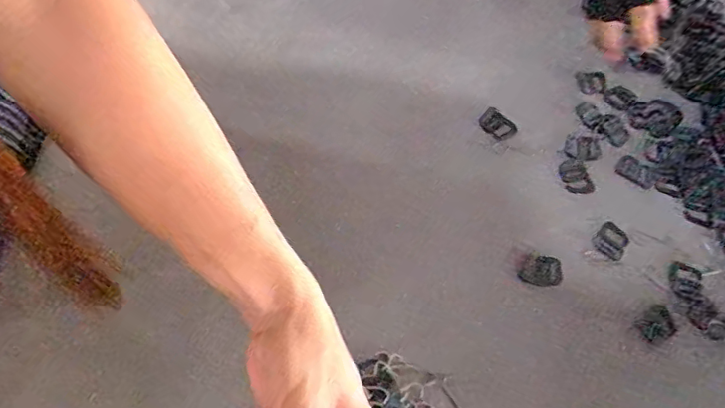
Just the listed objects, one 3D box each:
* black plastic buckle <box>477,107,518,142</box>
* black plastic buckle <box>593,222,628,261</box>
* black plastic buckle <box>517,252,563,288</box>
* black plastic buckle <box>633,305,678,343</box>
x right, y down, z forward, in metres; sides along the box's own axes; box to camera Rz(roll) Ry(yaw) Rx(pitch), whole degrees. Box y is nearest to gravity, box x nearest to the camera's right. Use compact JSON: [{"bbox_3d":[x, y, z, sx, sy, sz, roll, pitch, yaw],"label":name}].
[{"bbox_3d":[0.125,-0.074,0.519,0.025,0.004,0.034,-37,69,-22],"label":"black plastic buckle"},{"bbox_3d":[0.210,0.031,0.472,0.026,0.004,0.031,34,64,15],"label":"black plastic buckle"},{"bbox_3d":[0.144,0.054,0.448,0.032,0.005,0.027,21,61,8],"label":"black plastic buckle"},{"bbox_3d":[0.227,0.093,0.433,0.031,0.004,0.024,-22,64,-16],"label":"black plastic buckle"}]

